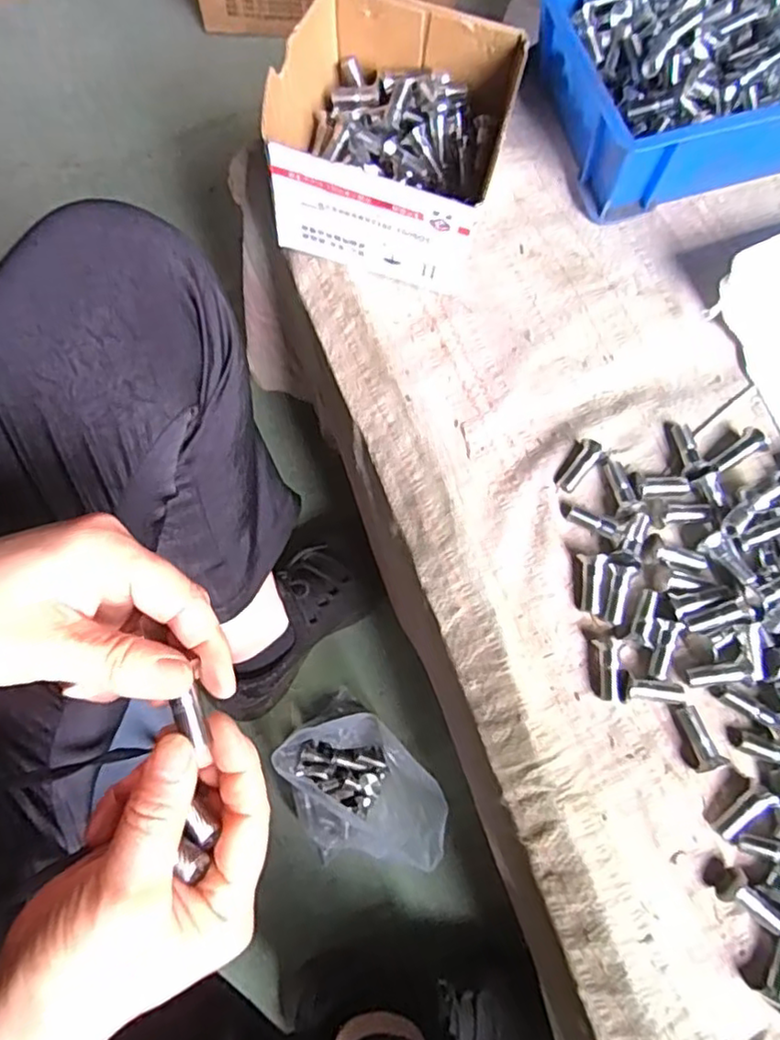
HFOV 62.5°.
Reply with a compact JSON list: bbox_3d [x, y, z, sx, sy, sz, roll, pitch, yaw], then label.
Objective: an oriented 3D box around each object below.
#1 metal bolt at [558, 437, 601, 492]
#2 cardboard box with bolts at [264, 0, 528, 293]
[{"bbox_3d":[0.119,-0.033,0.404,0.012,0.009,0.037,33,87,7],"label":"metal bolt"},{"bbox_3d":[-0.002,-0.248,0.424,0.135,0.083,0.144,16,74,2],"label":"cardboard box with bolts"}]

